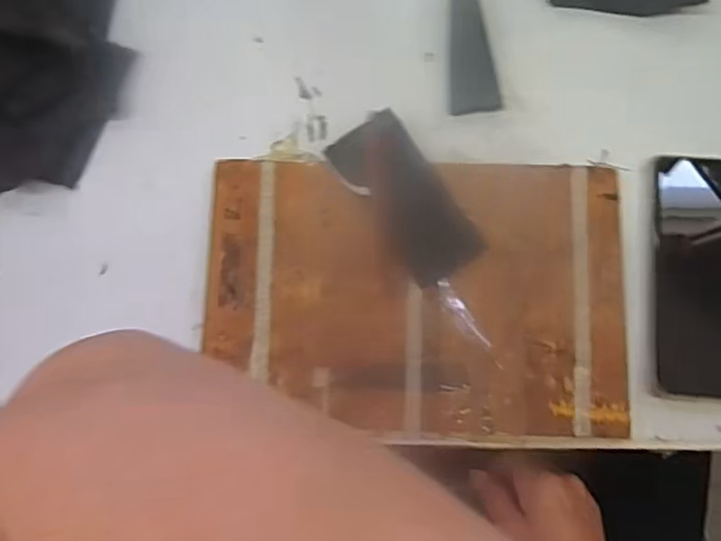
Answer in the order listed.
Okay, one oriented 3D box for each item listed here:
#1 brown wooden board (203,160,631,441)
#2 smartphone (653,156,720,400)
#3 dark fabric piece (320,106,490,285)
[{"bbox_3d":[0.035,0.015,0.420,0.268,0.005,0.174,2,79,1],"label":"brown wooden board"},{"bbox_3d":[0.229,0.002,0.418,0.072,0.008,0.158,5,80,2],"label":"smartphone"},{"bbox_3d":[0.030,-0.048,0.429,0.051,0.010,0.117,-35,83,-2],"label":"dark fabric piece"}]

